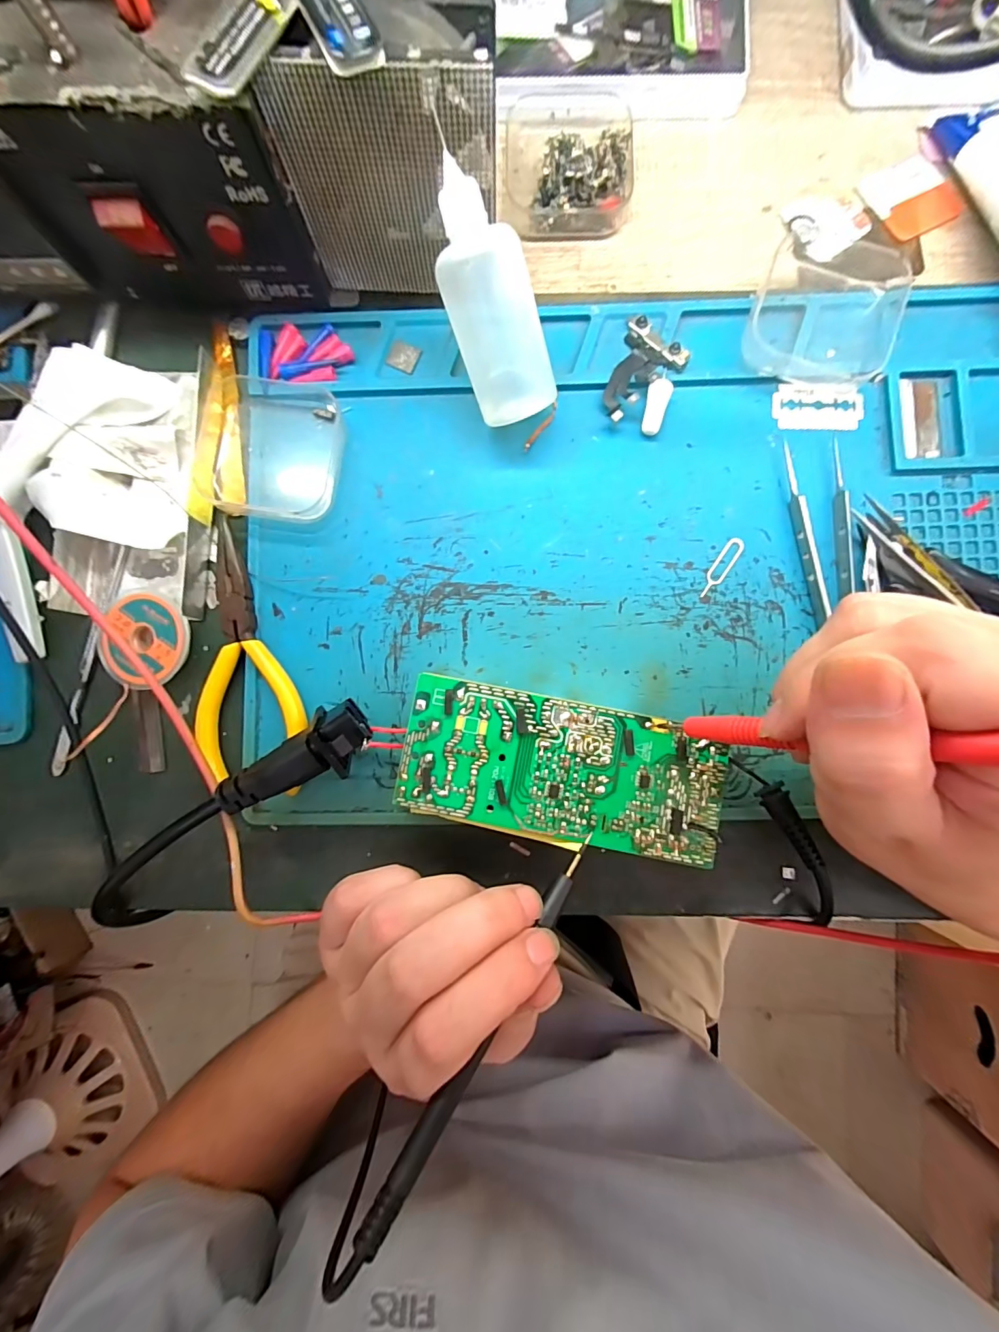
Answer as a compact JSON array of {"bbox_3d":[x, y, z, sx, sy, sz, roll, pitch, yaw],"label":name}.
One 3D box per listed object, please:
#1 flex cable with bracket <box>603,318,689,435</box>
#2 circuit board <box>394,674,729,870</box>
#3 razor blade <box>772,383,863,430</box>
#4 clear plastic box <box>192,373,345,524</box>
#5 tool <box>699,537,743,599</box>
[{"bbox_3d":[0.070,-0.138,0.222,0.031,0.009,0.052,19,87,3],"label":"flex cable with bracket"},{"bbox_3d":[0.026,0.044,0.204,0.130,0.025,0.057,11,87,2],"label":"circuit board"},{"bbox_3d":[0.154,-0.125,0.223,0.042,0.004,0.022,1,86,2],"label":"razor blade"},{"bbox_3d":[-0.110,-0.106,0.221,0.063,0.014,0.067,5,87,2],"label":"clear plastic box"},{"bbox_3d":[0.106,-0.047,0.218,0.008,0.004,0.033,34,88,3],"label":"tool"}]

